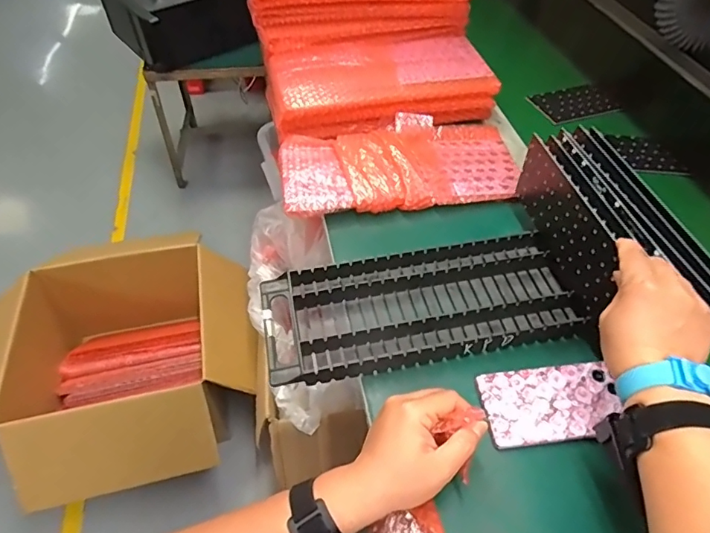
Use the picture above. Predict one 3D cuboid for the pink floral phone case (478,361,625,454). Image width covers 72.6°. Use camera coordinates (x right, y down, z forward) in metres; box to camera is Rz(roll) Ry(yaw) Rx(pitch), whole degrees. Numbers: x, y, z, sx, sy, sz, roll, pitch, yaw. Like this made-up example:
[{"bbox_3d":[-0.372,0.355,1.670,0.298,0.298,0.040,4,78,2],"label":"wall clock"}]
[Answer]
[{"bbox_3d":[0.196,0.140,0.490,0.137,0.015,0.077,-6,50,-5],"label":"pink floral phone case"}]

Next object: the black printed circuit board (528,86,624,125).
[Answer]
[{"bbox_3d":[0.397,-0.293,0.870,0.139,0.008,0.095,-13,51,-11],"label":"black printed circuit board"}]

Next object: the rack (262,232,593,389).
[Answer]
[{"bbox_3d":[0.086,0.045,0.560,0.374,0.034,0.149,-8,51,-7],"label":"rack"}]

